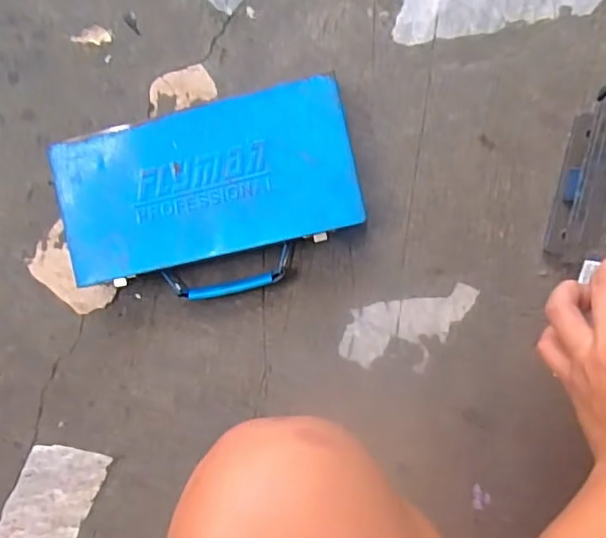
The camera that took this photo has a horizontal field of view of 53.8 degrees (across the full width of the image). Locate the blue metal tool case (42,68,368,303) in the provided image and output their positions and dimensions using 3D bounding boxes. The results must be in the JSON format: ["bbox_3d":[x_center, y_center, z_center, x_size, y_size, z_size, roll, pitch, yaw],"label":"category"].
[{"bbox_3d":[-0.091,-0.069,0.607,0.292,0.063,0.180,-11,88,8],"label":"blue metal tool case"}]

